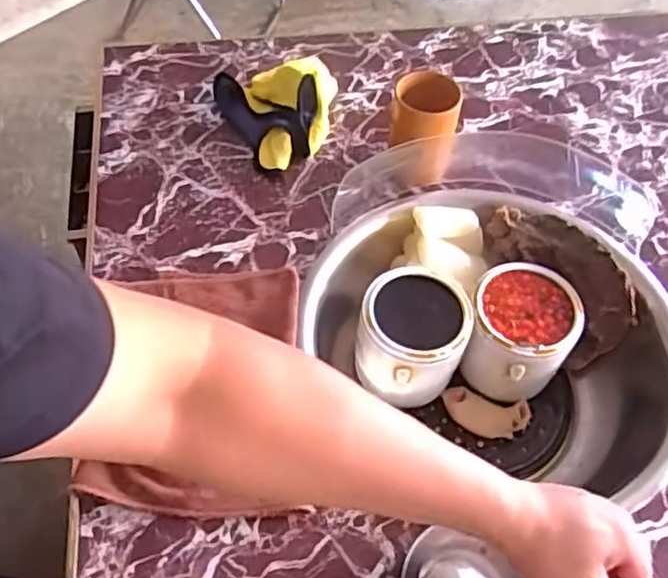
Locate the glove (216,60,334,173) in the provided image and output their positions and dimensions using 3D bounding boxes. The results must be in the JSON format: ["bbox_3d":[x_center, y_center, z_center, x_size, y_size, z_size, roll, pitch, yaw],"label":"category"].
[{"bbox_3d":[-0.074,-0.259,0.928,0.167,0.076,0.182,-7,55,-8],"label":"glove"}]

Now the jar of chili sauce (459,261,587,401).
[{"bbox_3d":[0.223,0.053,0.810,0.119,0.109,0.131,22,57,13],"label":"jar of chili sauce"}]

